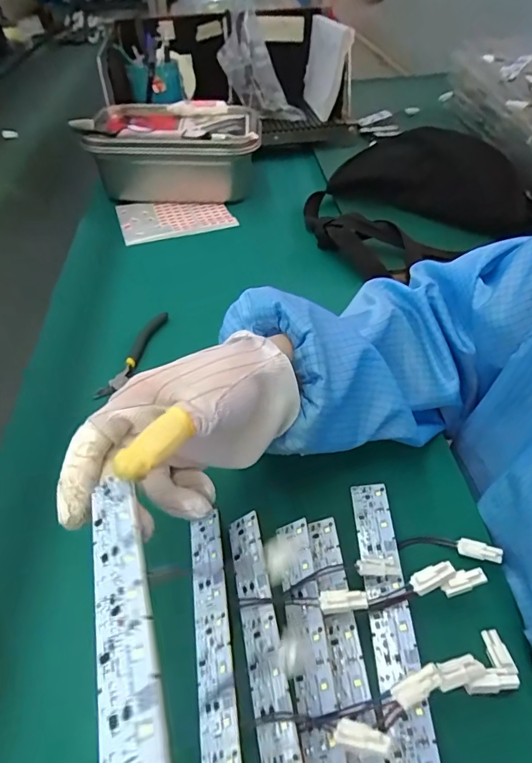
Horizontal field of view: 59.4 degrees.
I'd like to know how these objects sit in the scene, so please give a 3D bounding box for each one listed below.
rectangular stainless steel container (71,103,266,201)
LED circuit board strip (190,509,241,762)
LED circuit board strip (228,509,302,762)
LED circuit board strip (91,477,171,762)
[{"bbox_3d":[-0.126,-0.331,0.682,0.233,0.104,0.155,-2,45,1],"label":"rectangular stainless steel container"},{"bbox_3d":[-0.029,0.159,0.254,0.021,0.008,0.184,-8,45,-4],"label":"LED circuit board strip"},{"bbox_3d":[0.001,0.159,0.252,0.020,0.006,0.190,-9,45,-6],"label":"LED circuit board strip"},{"bbox_3d":[-0.048,0.100,0.159,0.025,0.004,0.181,-35,37,3],"label":"LED circuit board strip"}]

